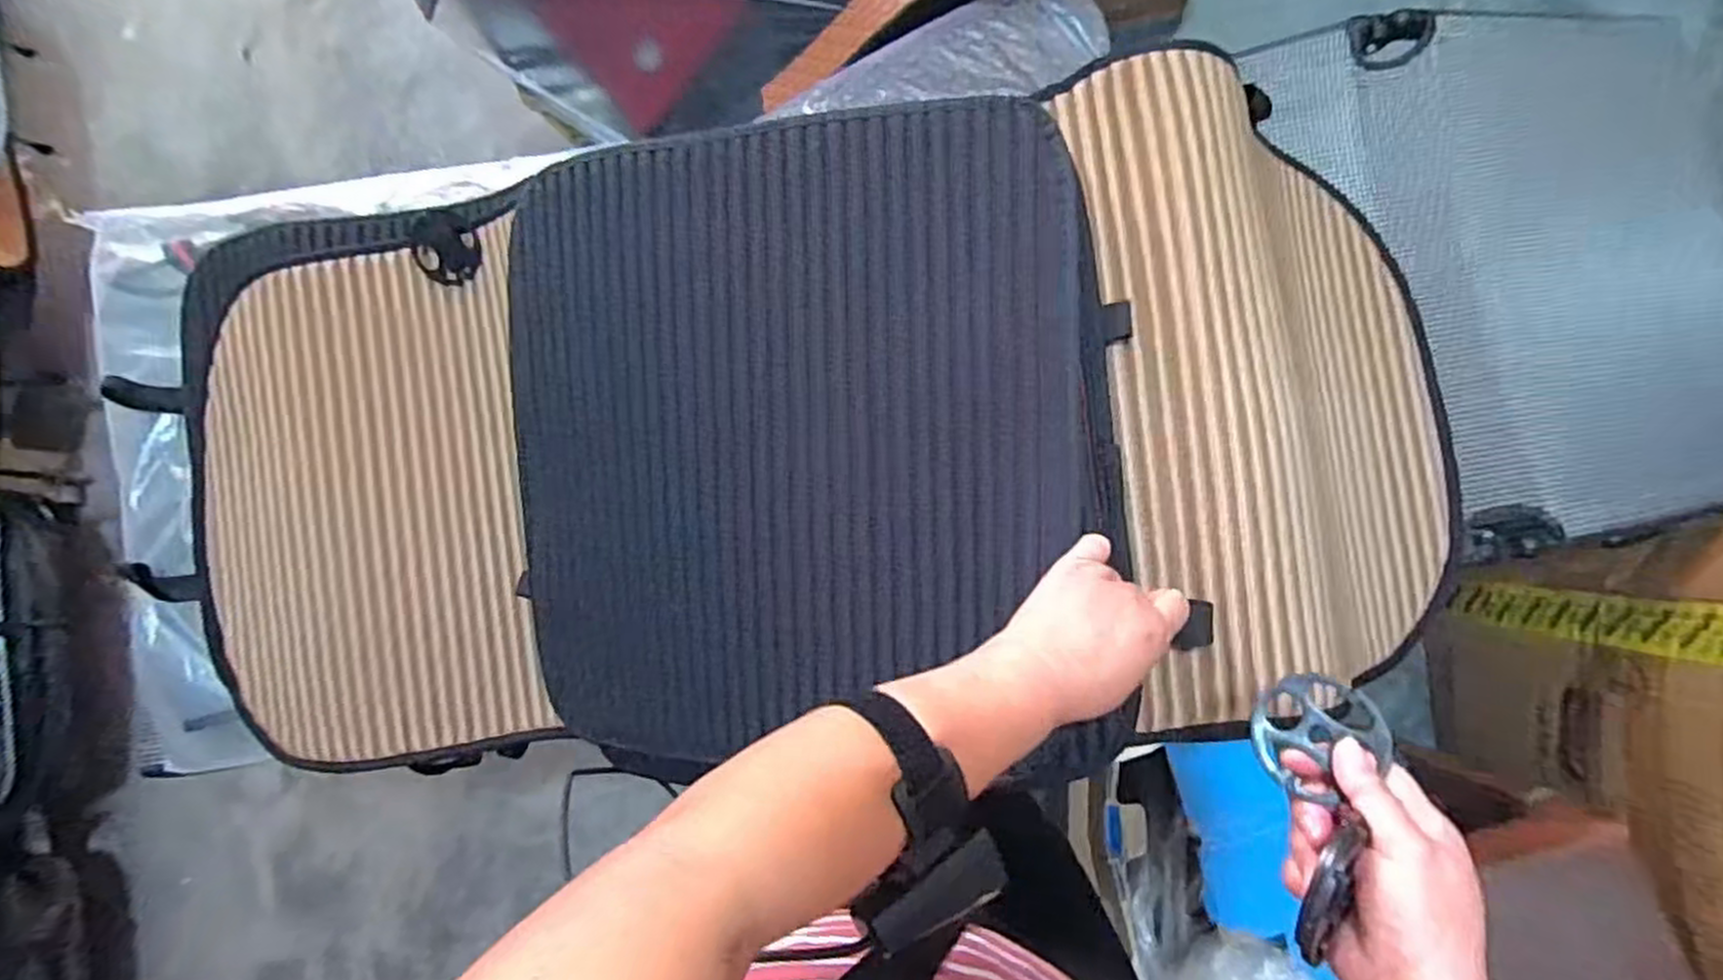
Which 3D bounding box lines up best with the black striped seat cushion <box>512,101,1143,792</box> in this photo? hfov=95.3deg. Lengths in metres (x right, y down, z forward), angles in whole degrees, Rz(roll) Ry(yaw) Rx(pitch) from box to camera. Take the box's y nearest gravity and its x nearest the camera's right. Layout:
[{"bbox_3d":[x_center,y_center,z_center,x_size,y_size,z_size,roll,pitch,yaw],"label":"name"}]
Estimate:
[{"bbox_3d":[-0.059,-0.032,0.558,0.441,0.041,0.445,-6,86,15],"label":"black striped seat cushion"}]

